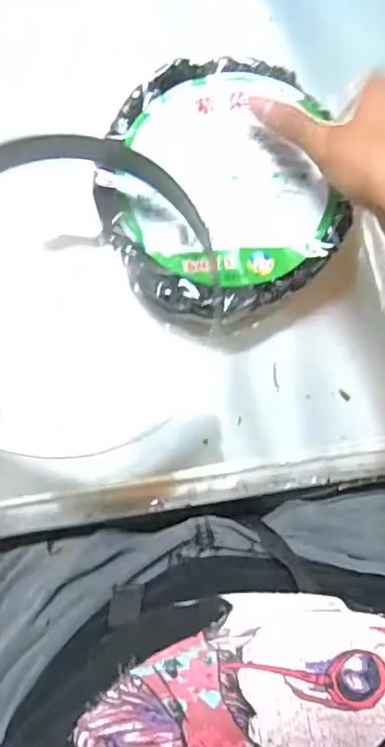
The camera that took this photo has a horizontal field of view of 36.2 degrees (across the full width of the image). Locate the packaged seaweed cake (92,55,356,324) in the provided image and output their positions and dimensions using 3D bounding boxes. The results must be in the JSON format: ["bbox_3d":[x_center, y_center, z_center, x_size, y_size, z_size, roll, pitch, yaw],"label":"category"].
[{"bbox_3d":[0.016,-0.132,0.406,0.159,0.016,0.177,-13,85,-6],"label":"packaged seaweed cake"}]

